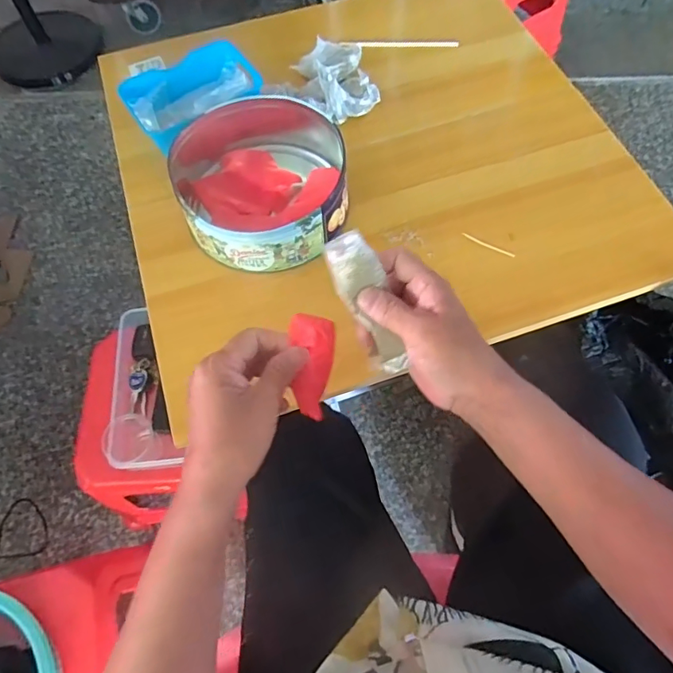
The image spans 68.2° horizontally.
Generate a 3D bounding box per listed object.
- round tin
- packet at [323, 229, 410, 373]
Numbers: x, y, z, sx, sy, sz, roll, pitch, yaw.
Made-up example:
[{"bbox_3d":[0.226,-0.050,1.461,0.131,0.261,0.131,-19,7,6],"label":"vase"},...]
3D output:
[{"bbox_3d":[-0.079,-0.164,0.556,0.185,0.072,0.198,-20,65,-8],"label":"round tin"},{"bbox_3d":[0.024,-0.022,0.368,0.032,0.116,0.020,-12,30,20],"label":"packet"}]

